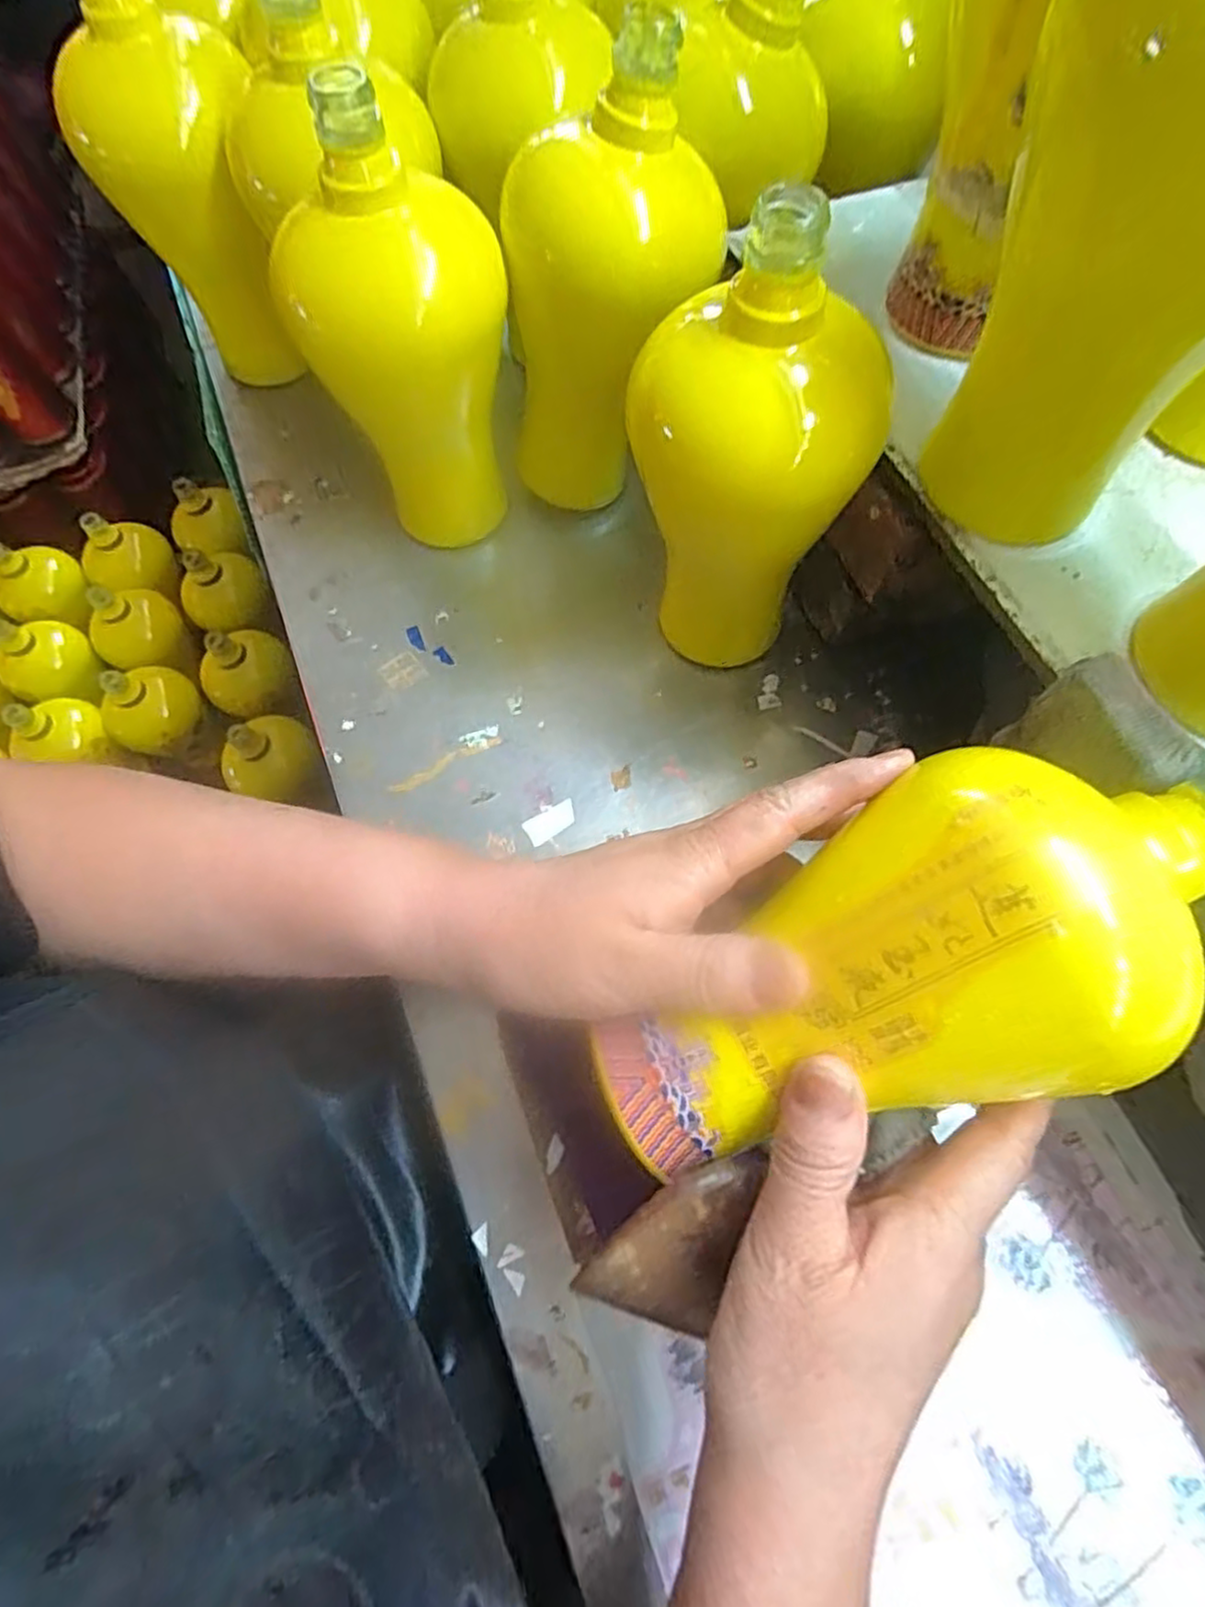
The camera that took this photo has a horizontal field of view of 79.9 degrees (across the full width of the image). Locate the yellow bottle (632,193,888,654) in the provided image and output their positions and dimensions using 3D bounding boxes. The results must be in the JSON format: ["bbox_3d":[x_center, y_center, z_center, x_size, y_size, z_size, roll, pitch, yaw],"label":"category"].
[{"bbox_3d":[0.067,-0.148,0.336,0.080,0.211,0.096,-41,71,-13],"label":"yellow bottle"}]

